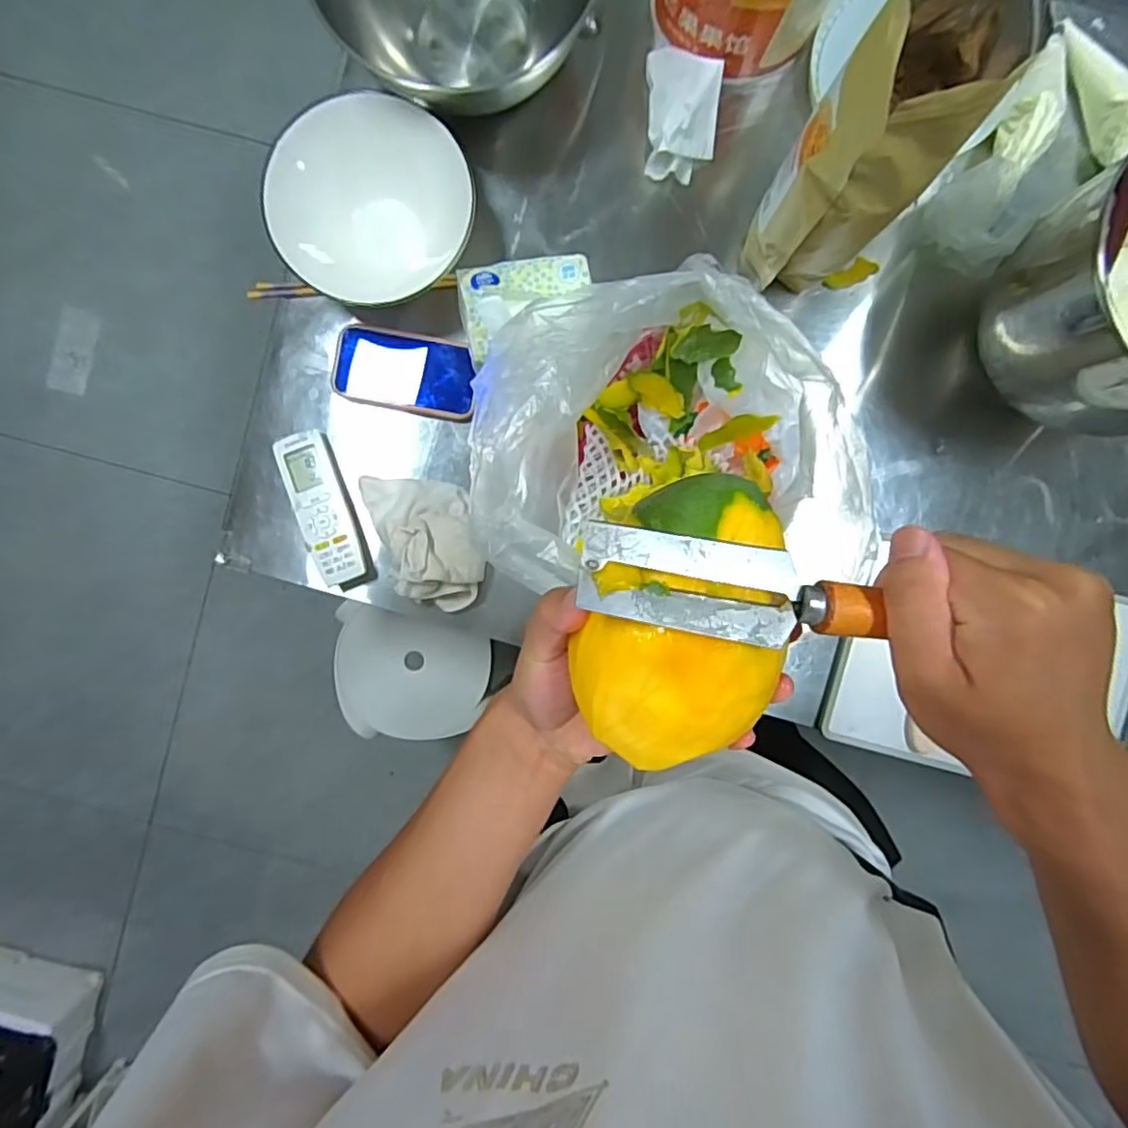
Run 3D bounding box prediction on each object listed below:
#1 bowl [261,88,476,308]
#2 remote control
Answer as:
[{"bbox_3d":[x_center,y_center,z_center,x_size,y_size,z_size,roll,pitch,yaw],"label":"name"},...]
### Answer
[{"bbox_3d":[-0.183,-0.341,0.601,0.186,0.098,0.177,0,92,0],"label":"bowl"},{"bbox_3d":[-0.250,-0.058,0.642,0.048,0.031,0.159,-19,92,1],"label":"remote control"}]

